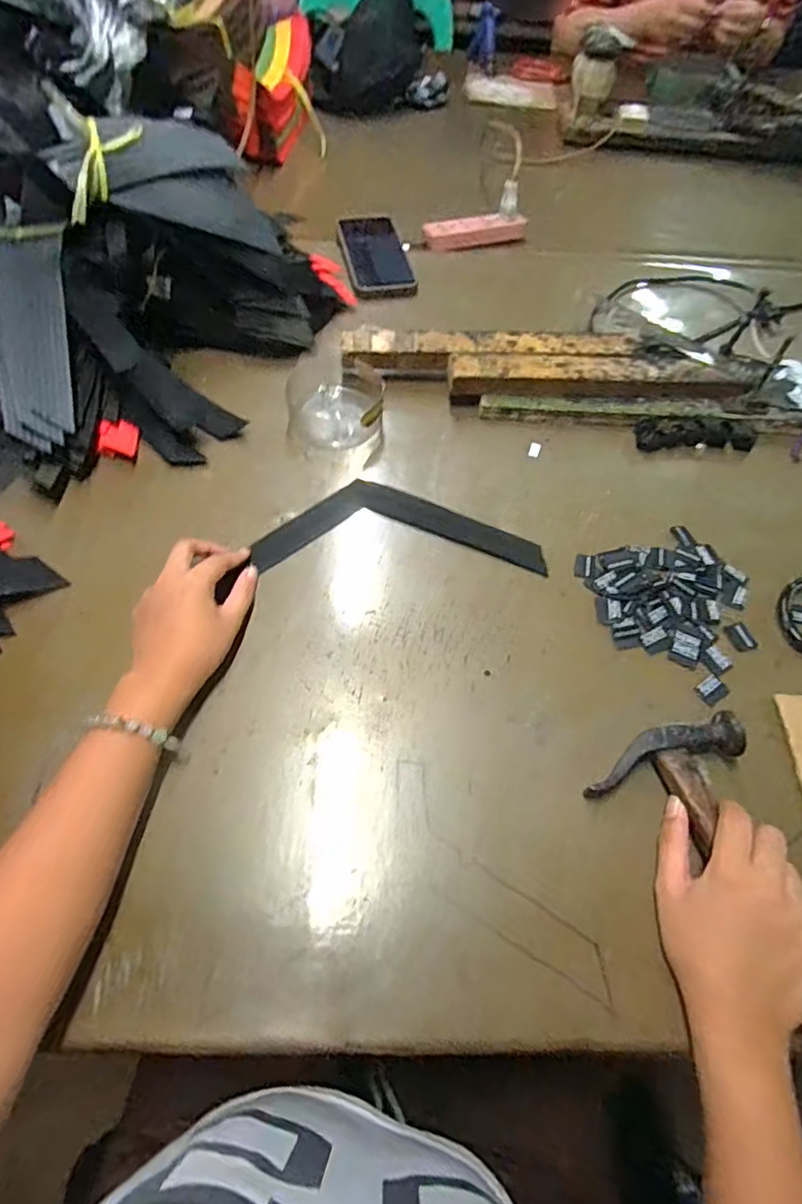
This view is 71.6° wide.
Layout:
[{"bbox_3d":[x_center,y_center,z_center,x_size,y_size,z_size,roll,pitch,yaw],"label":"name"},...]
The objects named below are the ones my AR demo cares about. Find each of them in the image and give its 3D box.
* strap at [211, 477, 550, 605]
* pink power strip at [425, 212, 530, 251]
[{"bbox_3d":[-0.013,-0.067,0.519,0.274,0.006,0.119,-4,57,-7],"label":"strap"},{"bbox_3d":[0.104,-0.521,0.780,0.148,0.022,0.037,-17,62,-12],"label":"pink power strip"}]

